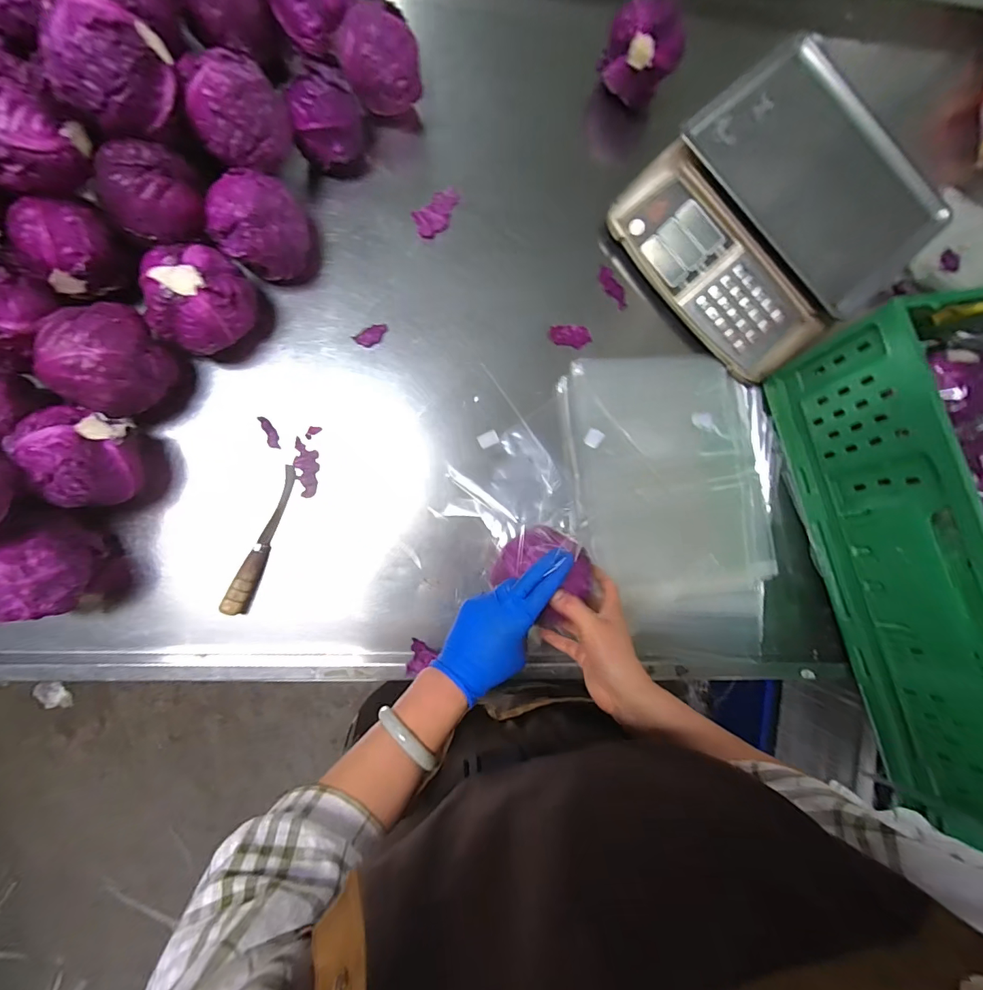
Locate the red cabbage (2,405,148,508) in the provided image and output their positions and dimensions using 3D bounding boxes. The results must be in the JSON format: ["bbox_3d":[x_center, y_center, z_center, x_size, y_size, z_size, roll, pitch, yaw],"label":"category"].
[{"bbox_3d":[-0.480,-0.046,0.542,0.096,0.113,0.123,-37,90,-7],"label":"red cabbage"}]

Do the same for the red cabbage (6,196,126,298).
[{"bbox_3d":[-0.505,-0.296,0.541,0.092,0.078,0.079,-34,90,-7],"label":"red cabbage"}]

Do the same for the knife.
[{"bbox_3d":[-0.301,0.056,0.586,0.021,0.034,0.199,18,85,-4],"label":"knife"}]

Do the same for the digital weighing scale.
[{"bbox_3d":[0.403,-0.394,0.652,0.327,0.118,0.342,-41,91,-7],"label":"digital weighing scale"}]

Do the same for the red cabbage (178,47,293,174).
[{"bbox_3d":[-0.307,-0.466,0.546,0.108,0.086,0.115,-14,88,-6],"label":"red cabbage"}]

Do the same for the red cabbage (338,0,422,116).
[{"bbox_3d":[-0.152,-0.584,0.619,0.106,0.116,0.087,-9,87,-6],"label":"red cabbage"}]

